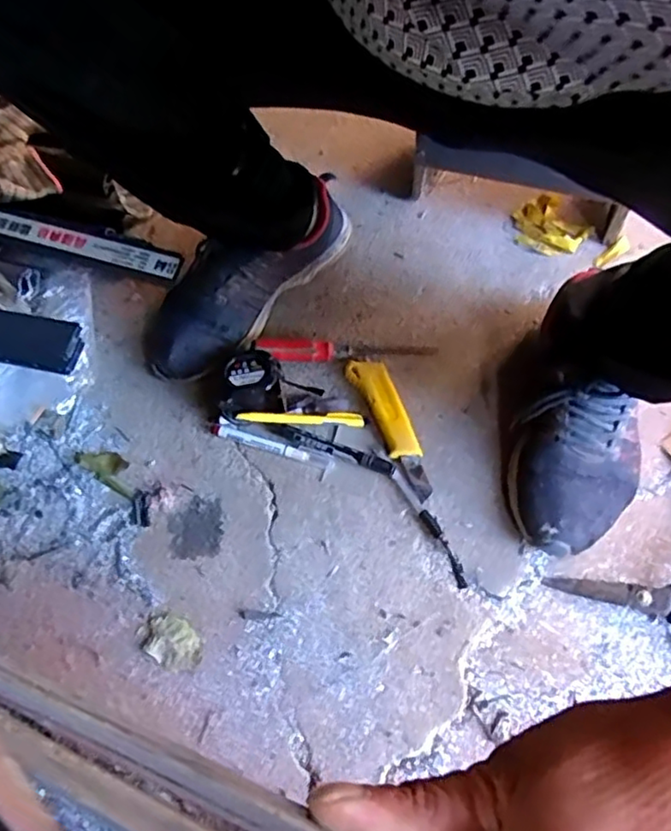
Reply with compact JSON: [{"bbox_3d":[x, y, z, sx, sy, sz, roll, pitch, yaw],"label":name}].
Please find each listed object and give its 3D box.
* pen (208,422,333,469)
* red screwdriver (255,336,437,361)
[{"bbox_3d":[-0.069,0.031,0.659,0.133,0.010,0.012,17,65,11],"label":"pen"},{"bbox_3d":[0.012,-0.072,0.696,0.191,0.026,0.023,-1,63,2],"label":"red screwdriver"}]

